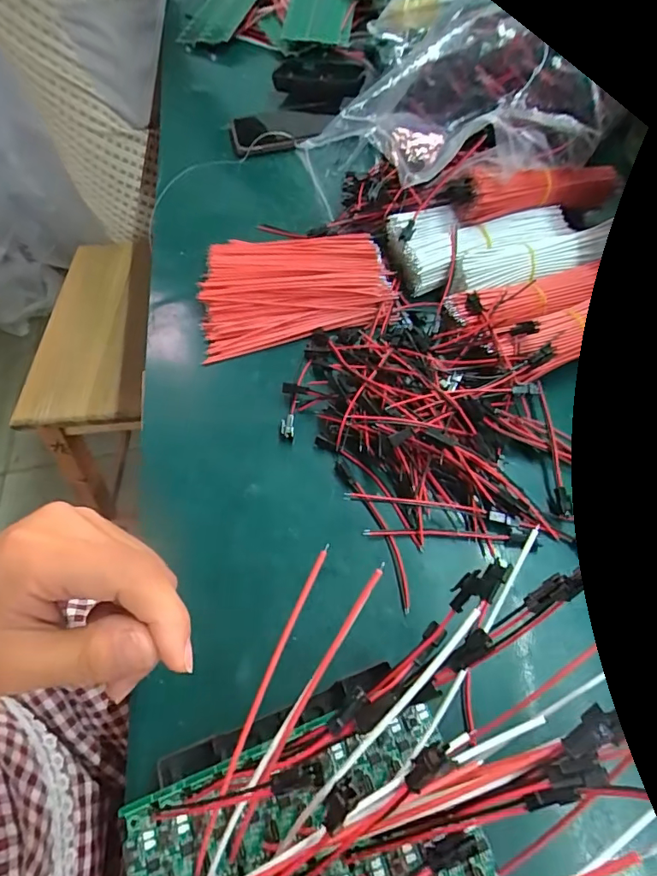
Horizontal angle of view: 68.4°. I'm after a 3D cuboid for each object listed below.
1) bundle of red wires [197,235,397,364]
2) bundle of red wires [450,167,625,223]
[{"bbox_3d":[-0.032,-0.130,0.402,0.150,0.023,0.119,-16,59,-3],"label":"bundle of red wires"},{"bbox_3d":[0.173,-0.200,0.389,0.142,0.035,0.024,-13,59,-1],"label":"bundle of red wires"}]

